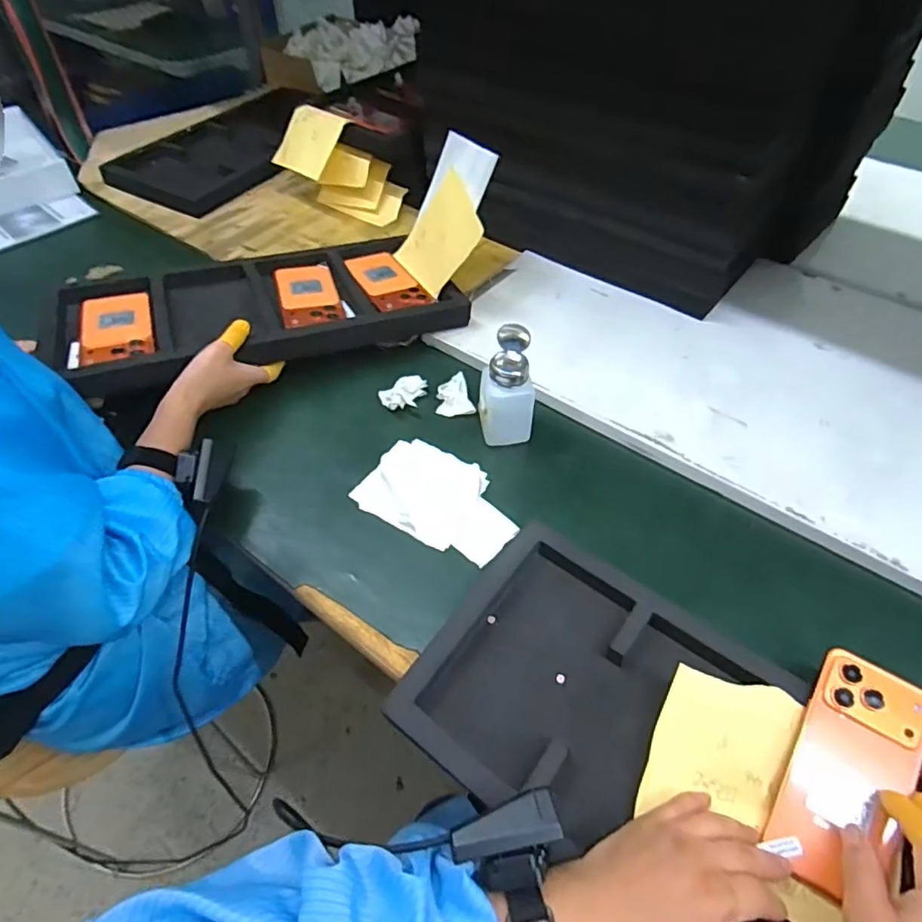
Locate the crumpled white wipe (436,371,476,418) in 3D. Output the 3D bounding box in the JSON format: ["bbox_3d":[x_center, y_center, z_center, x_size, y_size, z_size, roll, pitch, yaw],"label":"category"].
[{"bbox_3d":[-0.008,-0.078,0.680,0.042,0.020,0.051,-6,50,-6],"label":"crumpled white wipe"}]

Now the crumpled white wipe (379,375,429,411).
[{"bbox_3d":[-0.064,-0.082,0.686,0.060,0.015,0.045,-33,57,-26],"label":"crumpled white wipe"}]

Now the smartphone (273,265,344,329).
[{"bbox_3d":[-0.195,-0.214,0.735,0.073,0.008,0.142,-13,51,-12],"label":"smartphone"}]

